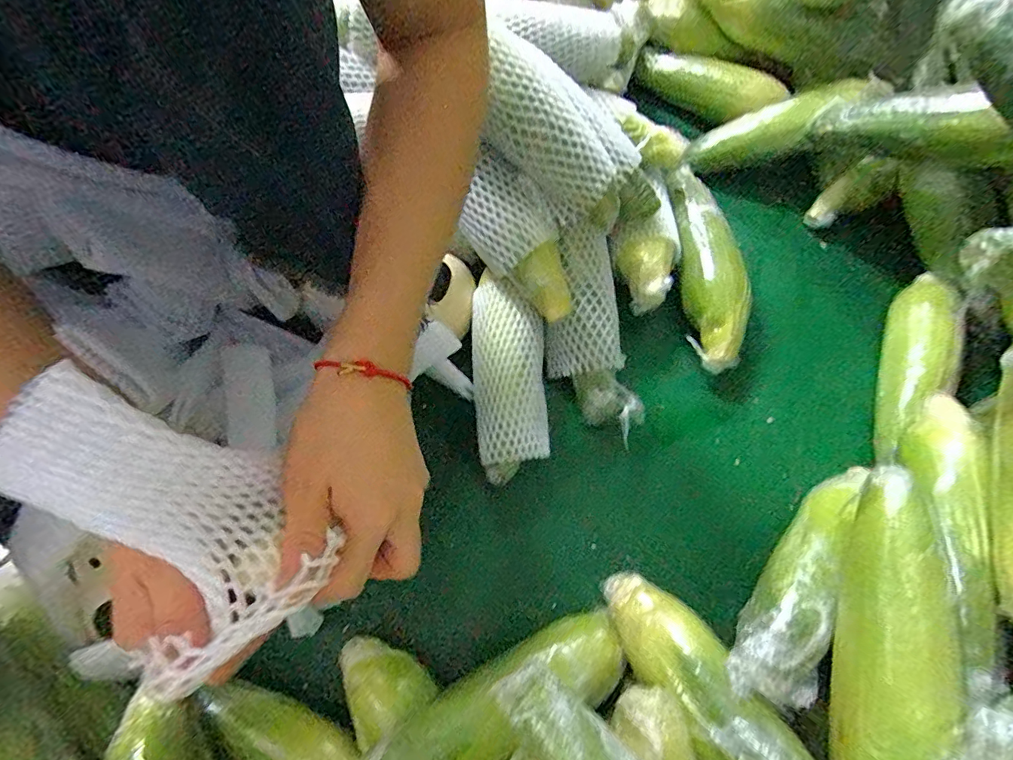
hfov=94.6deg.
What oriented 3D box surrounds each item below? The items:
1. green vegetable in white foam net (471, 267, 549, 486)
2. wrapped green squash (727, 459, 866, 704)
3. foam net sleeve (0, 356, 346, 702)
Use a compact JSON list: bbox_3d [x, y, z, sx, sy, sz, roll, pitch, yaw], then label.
[{"bbox_3d":[0.002,-0.008,0.442,0.070,0.047,0.191,-1,69,1],"label":"green vegetable in white foam net"},{"bbox_3d":[0.232,0.133,0.352,0.049,0.054,0.234,39,58,15],"label":"wrapped green squash"},{"bbox_3d":[-0.146,0.059,0.196,0.070,0.041,0.123,-40,109,-13],"label":"foam net sleeve"}]

